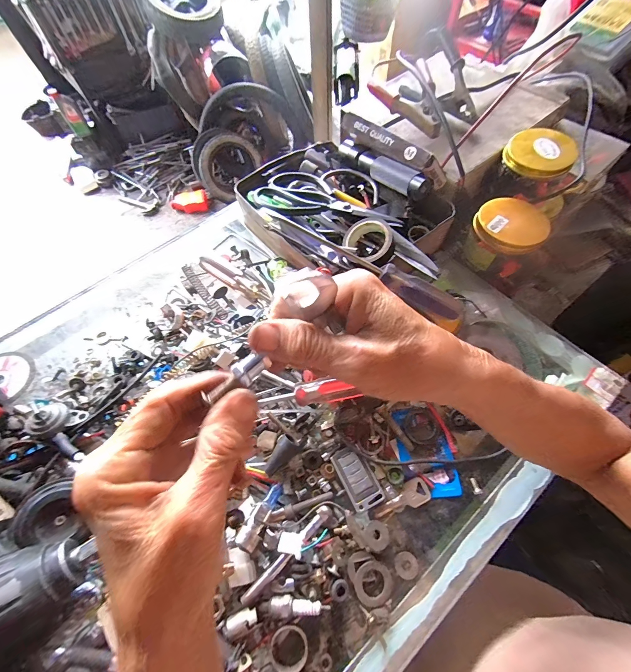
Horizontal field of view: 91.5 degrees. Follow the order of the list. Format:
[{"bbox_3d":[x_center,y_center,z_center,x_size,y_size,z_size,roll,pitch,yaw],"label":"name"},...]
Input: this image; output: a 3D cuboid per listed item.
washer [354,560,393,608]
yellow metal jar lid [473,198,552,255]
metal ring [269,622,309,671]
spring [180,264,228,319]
[{"bbox_3d":[0.051,0.218,0.270,0.033,0.006,0.032,-1,64,1],"label":"washer"},{"bbox_3d":[0.242,-0.137,0.378,0.079,0.019,0.070,41,72,19],"label":"yellow metal jar lid"},{"bbox_3d":[-0.021,0.257,0.253,0.031,0.012,0.033,-1,64,1],"label":"metal ring"},{"bbox_3d":[-0.150,-0.062,0.408,0.012,0.013,0.111,-36,68,-15],"label":"spring"}]

